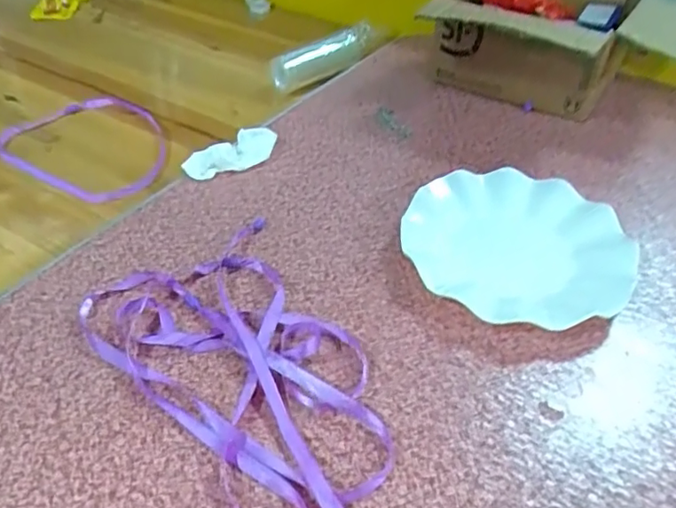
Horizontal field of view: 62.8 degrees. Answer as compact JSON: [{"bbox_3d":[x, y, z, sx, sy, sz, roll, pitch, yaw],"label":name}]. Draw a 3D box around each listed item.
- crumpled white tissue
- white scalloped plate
[{"bbox_3d":[-0.109,-0.104,0.577,0.099,0.025,0.038,-32,52,-28],"label":"crumpled white tissue"},{"bbox_3d":[0.146,-0.007,0.466,0.173,0.025,0.171,-1,44,1],"label":"white scalloped plate"}]

